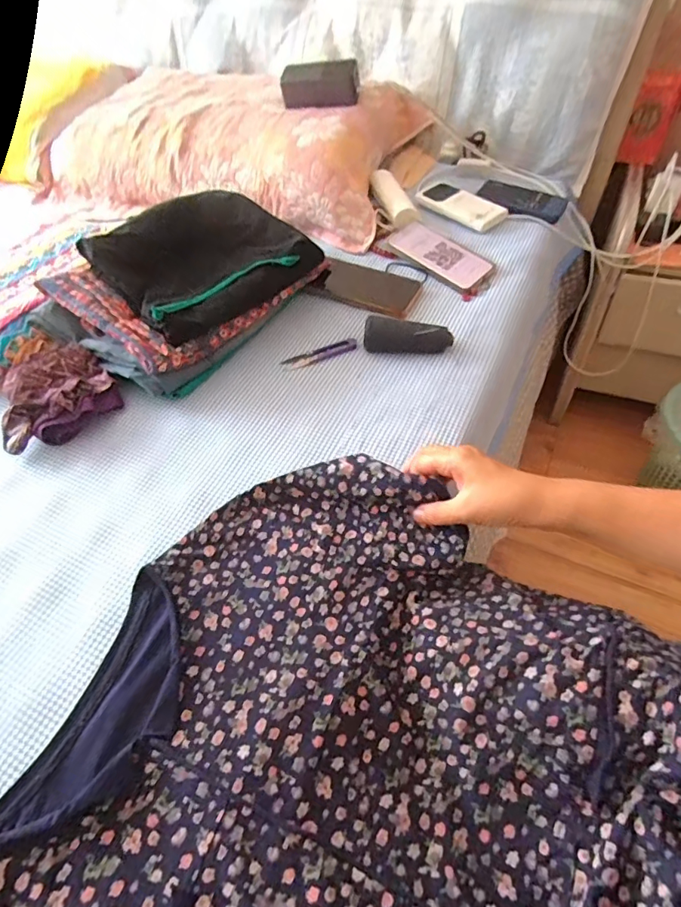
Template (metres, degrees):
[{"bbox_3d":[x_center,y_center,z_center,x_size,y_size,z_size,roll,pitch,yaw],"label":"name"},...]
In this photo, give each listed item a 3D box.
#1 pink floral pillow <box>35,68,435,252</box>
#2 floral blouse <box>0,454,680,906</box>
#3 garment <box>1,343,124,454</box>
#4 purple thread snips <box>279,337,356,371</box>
[{"bbox_3d":[-0.210,-0.590,0.894,0.676,0.123,0.345,16,55,17],"label":"pink floral pillow"},{"bbox_3d":[0.003,0.244,0.324,0.439,0.078,0.490,13,54,15],"label":"floral blouse"},{"bbox_3d":[-0.341,-0.070,0.560,0.129,0.038,0.133,-3,52,3],"label":"garment"},{"bbox_3d":[-0.026,-0.128,0.615,0.100,0.008,0.024,-21,53,-11],"label":"purple thread snips"}]

